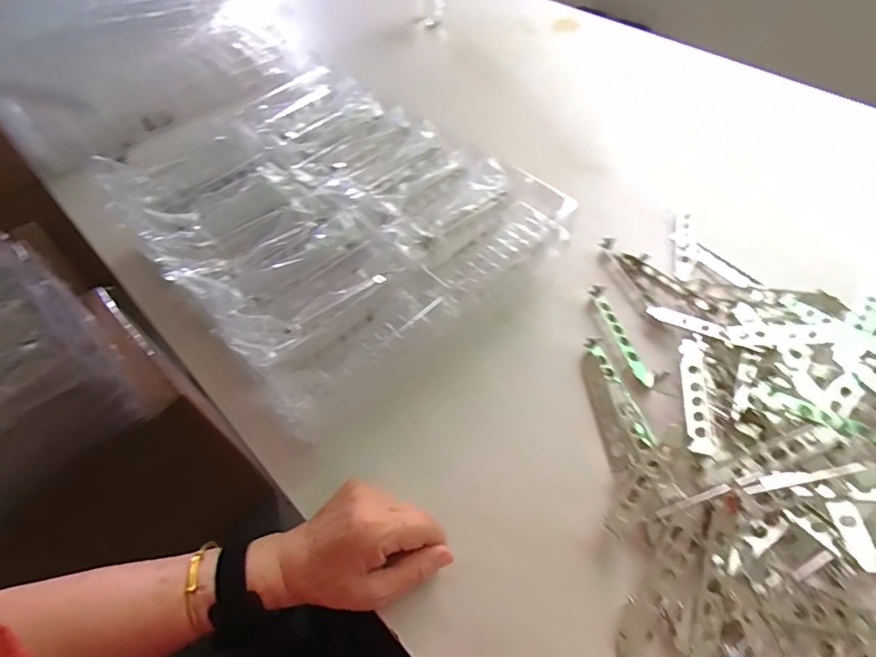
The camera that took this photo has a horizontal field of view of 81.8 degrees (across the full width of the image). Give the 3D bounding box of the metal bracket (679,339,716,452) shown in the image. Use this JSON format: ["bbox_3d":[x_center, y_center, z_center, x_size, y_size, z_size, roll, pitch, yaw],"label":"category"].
[{"bbox_3d":[0.235,0.060,0.463,0.023,0.018,0.117,6,57,10],"label":"metal bracket"}]

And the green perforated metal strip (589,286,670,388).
[{"bbox_3d":[0.189,0.002,0.513,0.018,0.023,0.129,-15,56,-5],"label":"green perforated metal strip"}]

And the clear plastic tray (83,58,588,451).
[{"bbox_3d":[-0.127,-0.128,0.559,0.433,0.083,0.338,37,66,26],"label":"clear plastic tray"}]

